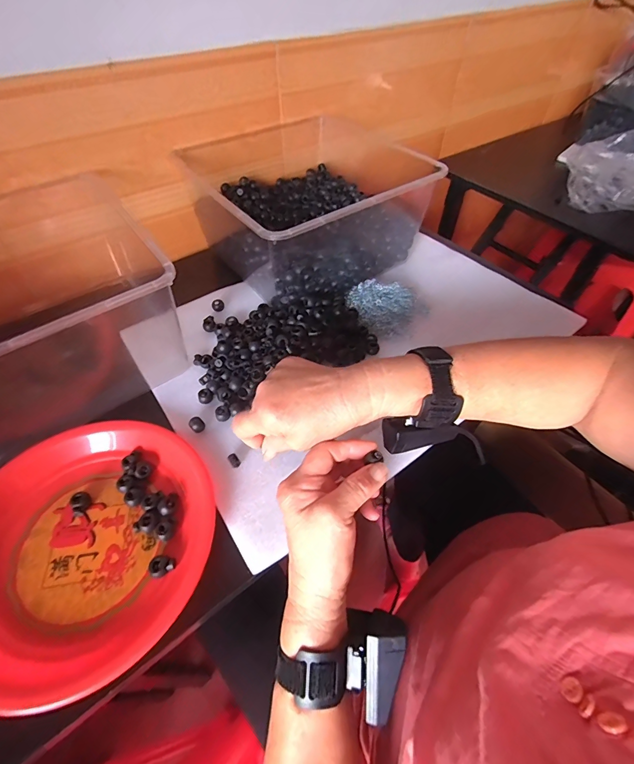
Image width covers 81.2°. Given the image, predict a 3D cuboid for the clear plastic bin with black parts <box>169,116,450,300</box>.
[{"bbox_3d":[-0.015,-0.274,0.571,0.307,0.135,0.302,-29,58,-22],"label":"clear plastic bin with black parts"}]

